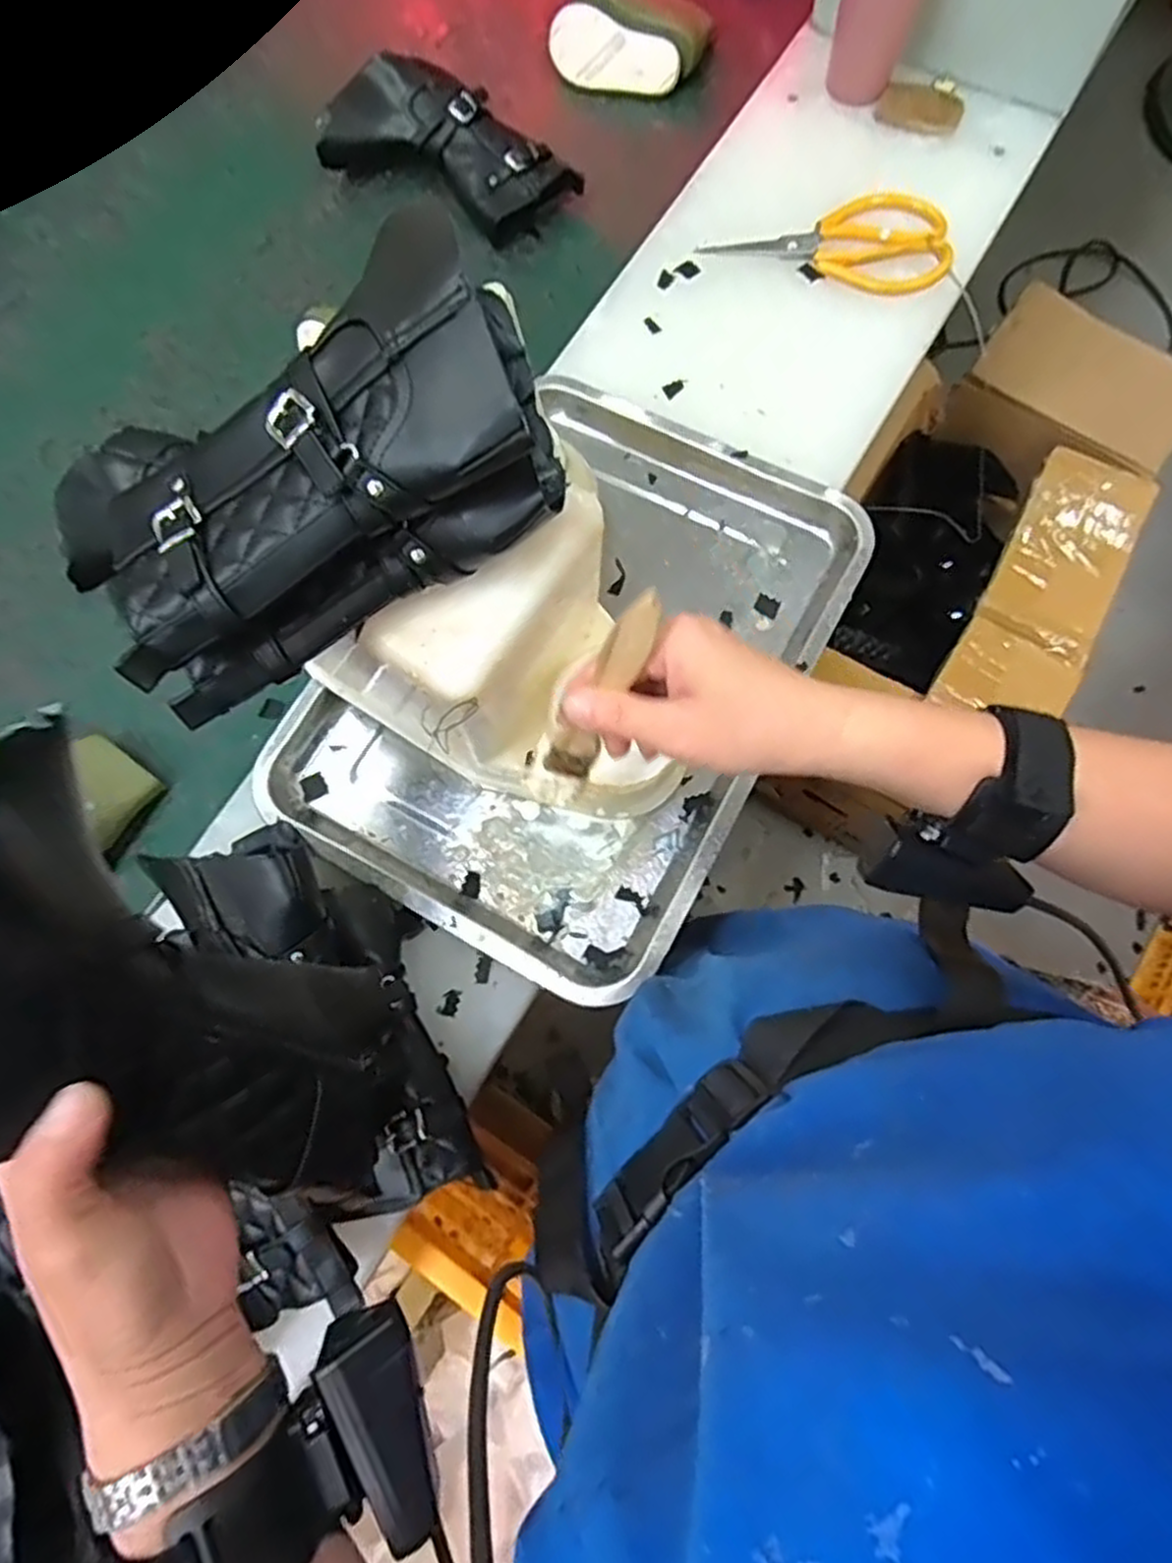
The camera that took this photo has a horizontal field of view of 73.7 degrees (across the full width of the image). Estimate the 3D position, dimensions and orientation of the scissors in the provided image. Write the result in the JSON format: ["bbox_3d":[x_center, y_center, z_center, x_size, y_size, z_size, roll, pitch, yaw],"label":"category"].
[{"bbox_3d":[0.195,-0.435,0.626,0.189,0.019,0.086,15,76,6],"label":"scissors"}]

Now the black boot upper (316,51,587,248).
[{"bbox_3d":[-0.116,-0.569,0.704,0.222,0.062,0.111,27,78,9],"label":"black boot upper"}]

